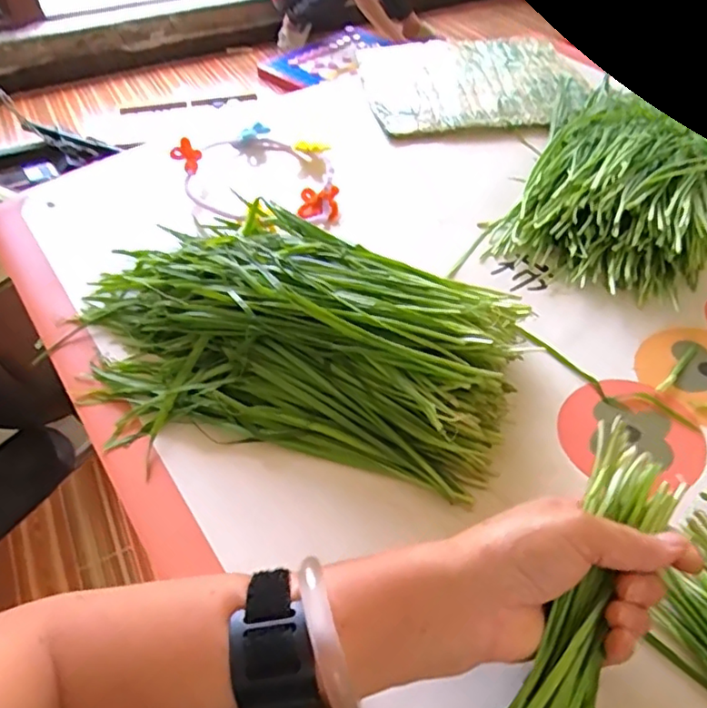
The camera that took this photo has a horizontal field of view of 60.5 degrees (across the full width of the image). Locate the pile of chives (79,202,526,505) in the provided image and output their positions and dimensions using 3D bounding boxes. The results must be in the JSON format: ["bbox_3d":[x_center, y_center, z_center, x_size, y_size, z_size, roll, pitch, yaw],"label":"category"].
[{"bbox_3d":[-0.057,-0.023,0.439,0.345,0.080,0.187,13,49,13],"label":"pile of chives"}]

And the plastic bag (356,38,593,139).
[{"bbox_3d":[0.152,-0.351,0.776,0.274,0.018,0.237,-5,47,-4],"label":"plastic bag"}]

